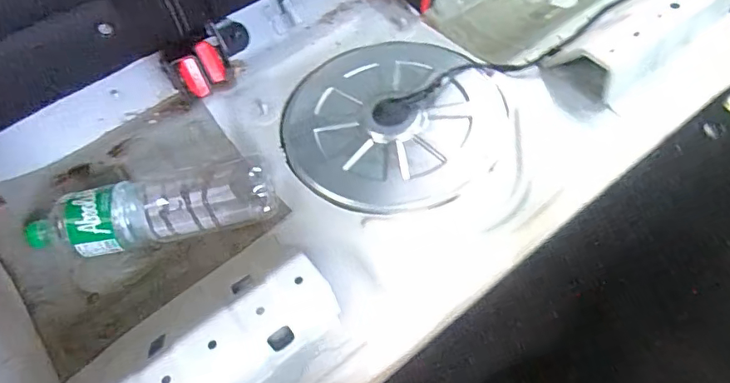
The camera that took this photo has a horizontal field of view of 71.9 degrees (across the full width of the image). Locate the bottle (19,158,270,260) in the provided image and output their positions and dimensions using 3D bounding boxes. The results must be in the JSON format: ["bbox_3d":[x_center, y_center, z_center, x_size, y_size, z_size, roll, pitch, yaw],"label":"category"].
[{"bbox_3d":[-0.237,0.025,0.551,0.270,0.065,0.076,-16,59,-5],"label":"bottle"}]

